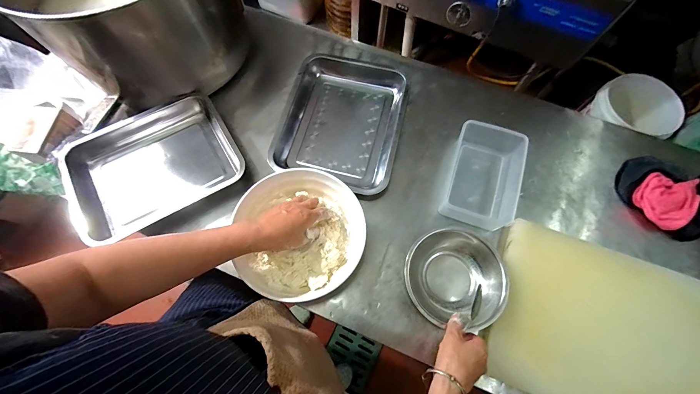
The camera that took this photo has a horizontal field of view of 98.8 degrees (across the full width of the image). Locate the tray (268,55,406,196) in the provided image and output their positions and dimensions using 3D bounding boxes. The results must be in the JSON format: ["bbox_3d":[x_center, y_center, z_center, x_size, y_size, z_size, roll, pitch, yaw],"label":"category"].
[{"bbox_3d":[-0.021,-0.157,0.632,0.235,0.043,0.289,12,71,4],"label":"tray"}]

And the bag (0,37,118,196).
[{"bbox_3d":[-0.597,-0.152,0.559,0.208,0.109,0.272,15,71,5],"label":"bag"}]

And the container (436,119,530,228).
[{"bbox_3d":[0.261,-0.039,0.574,0.130,0.066,0.185,16,71,5],"label":"container"}]

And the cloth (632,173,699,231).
[{"bbox_3d":[0.588,-0.005,0.554,0.078,0.042,0.118,37,74,12],"label":"cloth"}]

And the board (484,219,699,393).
[{"bbox_3d":[0.424,0.220,0.479,0.360,0.020,0.261,19,76,13],"label":"board"}]

